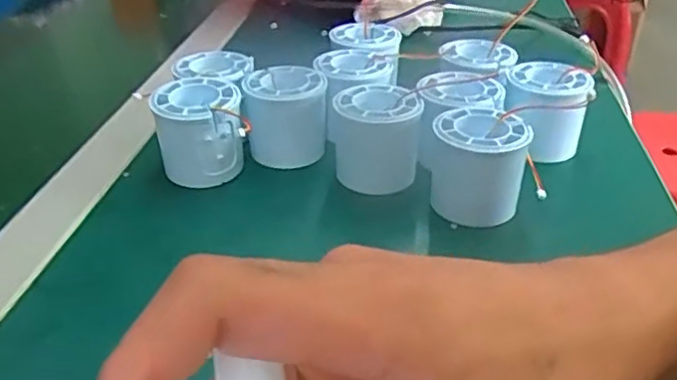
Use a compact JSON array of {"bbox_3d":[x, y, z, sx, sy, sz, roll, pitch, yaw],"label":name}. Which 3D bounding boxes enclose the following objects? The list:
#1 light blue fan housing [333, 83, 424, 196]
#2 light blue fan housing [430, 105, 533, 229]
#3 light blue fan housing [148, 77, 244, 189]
[{"bbox_3d":[0.024,-0.031,0.420,0.053,0.057,0.055,4,32,6],"label":"light blue fan housing"},{"bbox_3d":[0.080,-0.013,0.386,0.050,0.055,0.050,4,32,6],"label":"light blue fan housing"},{"bbox_3d":[-0.090,-0.037,0.424,0.052,0.057,0.051,-8,32,-13],"label":"light blue fan housing"}]

